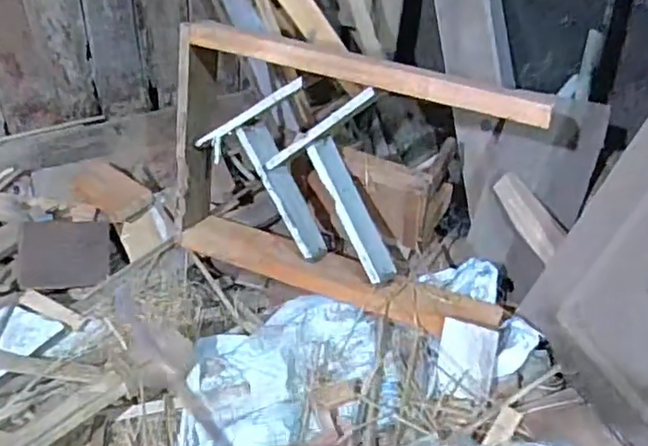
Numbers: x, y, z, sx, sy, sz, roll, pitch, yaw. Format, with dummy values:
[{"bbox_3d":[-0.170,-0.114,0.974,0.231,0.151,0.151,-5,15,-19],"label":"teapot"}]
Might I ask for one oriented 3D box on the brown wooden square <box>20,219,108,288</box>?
[{"bbox_3d":[-0.491,0.061,1.153,0.154,0.128,0.014,1,5,-20],"label":"brown wooden square"}]

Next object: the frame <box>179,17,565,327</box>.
[{"bbox_3d":[0.023,-0.070,1.013,0.619,0.426,0.114,18,29,17],"label":"frame"}]

